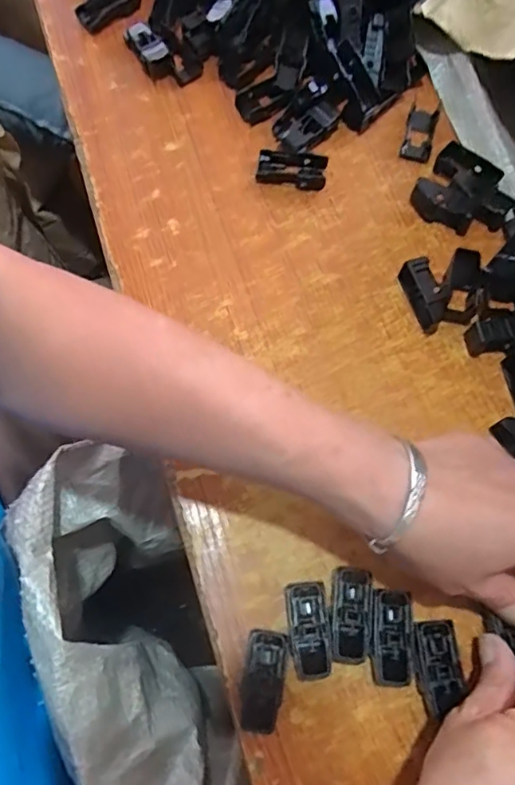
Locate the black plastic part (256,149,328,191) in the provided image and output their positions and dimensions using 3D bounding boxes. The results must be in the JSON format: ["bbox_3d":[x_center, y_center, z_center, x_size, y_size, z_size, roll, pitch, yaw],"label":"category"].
[{"bbox_3d":[0.027,-0.172,0.433,0.052,0.010,0.027,9,70,2],"label":"black plastic part"}]

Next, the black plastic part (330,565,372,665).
[{"bbox_3d":[0.053,0.128,0.323,0.023,0.018,0.051,6,70,1],"label":"black plastic part"}]

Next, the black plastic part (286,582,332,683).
[{"bbox_3d":[0.029,0.136,0.319,0.022,0.020,0.052,-5,71,-3],"label":"black plastic part"}]

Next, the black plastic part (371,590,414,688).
[{"bbox_3d":[0.076,0.139,0.317,0.022,0.013,0.049,7,70,1],"label":"black plastic part"}]

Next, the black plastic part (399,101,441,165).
[{"bbox_3d":[0.131,-0.210,0.451,0.023,0.009,0.055,15,71,4],"label":"black plastic part"}]

